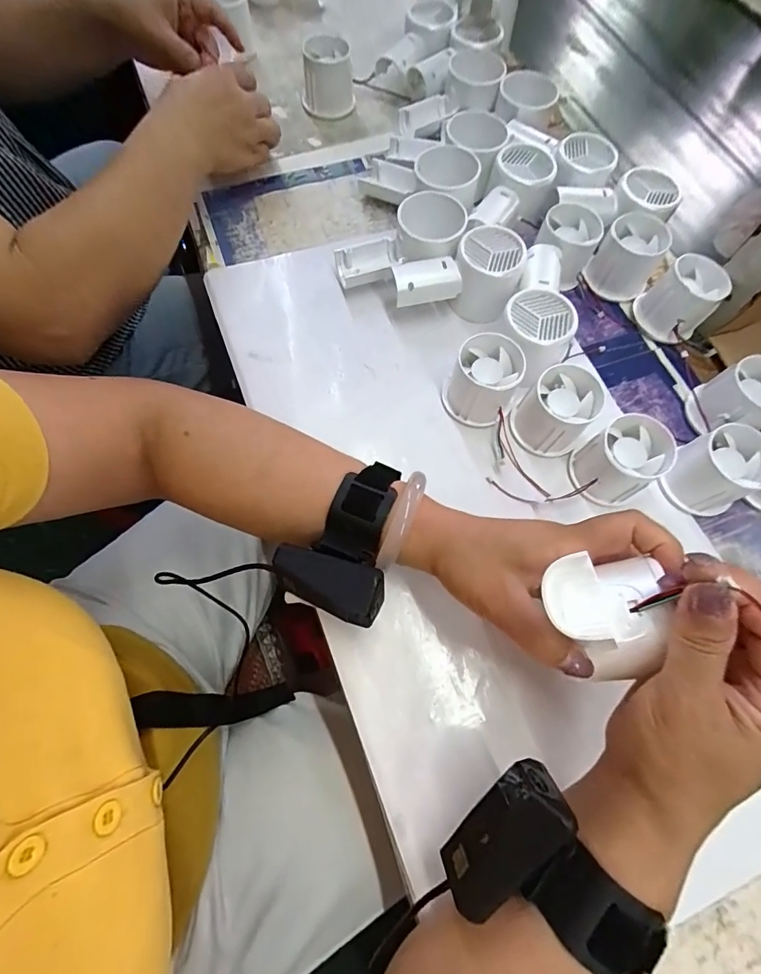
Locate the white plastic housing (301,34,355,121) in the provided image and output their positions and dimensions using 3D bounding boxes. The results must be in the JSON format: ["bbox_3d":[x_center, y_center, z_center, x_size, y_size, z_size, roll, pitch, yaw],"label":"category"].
[{"bbox_3d":[-0.058,-0.439,0.479,0.057,0.055,0.047,-5,70,-3],"label":"white plastic housing"}]

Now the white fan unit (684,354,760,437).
[{"bbox_3d":[0.282,-0.067,0.350,0.060,0.050,0.054,-24,72,-9],"label":"white fan unit"}]

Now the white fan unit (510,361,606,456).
[{"bbox_3d":[0.138,-0.059,0.345,0.053,0.051,0.055,0,70,-1],"label":"white fan unit"}]

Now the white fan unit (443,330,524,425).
[{"bbox_3d":[0.082,-0.085,0.351,0.051,0.046,0.057,28,72,9],"label":"white fan unit"}]

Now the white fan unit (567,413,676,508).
[{"bbox_3d":[0.177,-0.018,0.330,0.059,0.049,0.048,-30,73,-11],"label":"white fan unit"}]

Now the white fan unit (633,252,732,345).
[{"bbox_3d":[0.263,-0.165,0.388,0.054,0.046,0.055,0,70,-1],"label":"white fan unit"}]

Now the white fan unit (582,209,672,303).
[{"bbox_3d":[0.226,-0.210,0.405,0.054,0.046,0.062,33,73,11],"label":"white fan unit"}]

